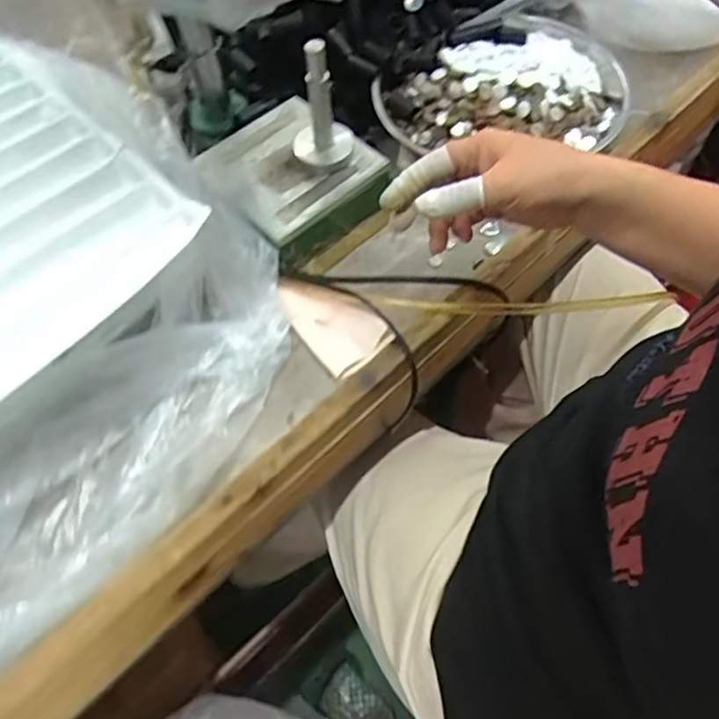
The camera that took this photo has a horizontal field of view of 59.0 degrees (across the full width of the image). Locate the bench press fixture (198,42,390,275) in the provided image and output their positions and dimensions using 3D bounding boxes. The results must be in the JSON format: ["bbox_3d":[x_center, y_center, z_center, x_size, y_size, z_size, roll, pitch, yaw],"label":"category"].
[{"bbox_3d":[-0.059,-0.171,0.517,0.133,0.122,0.134,37,67,21],"label":"bench press fixture"}]

